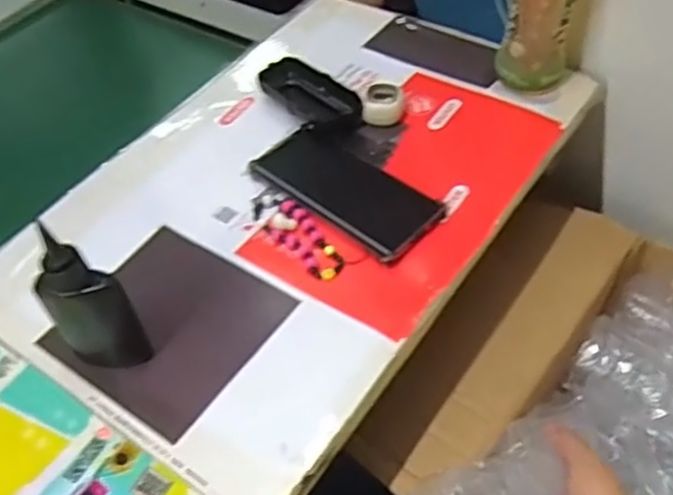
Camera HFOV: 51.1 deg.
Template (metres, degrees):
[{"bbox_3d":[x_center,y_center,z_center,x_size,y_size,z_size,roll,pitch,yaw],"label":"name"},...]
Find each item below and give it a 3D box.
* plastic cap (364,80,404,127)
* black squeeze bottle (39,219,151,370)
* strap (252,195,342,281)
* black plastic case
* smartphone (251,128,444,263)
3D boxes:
[{"bbox_3d":[0.045,-0.135,0.660,0.036,0.022,0.039,-3,49,3],"label":"plastic cap"},{"bbox_3d":[-0.168,0.034,0.470,0.056,0.134,0.024,0,49,5],"label":"black squeeze bottle"},{"bbox_3d":[-0.033,-0.013,0.575,0.036,0.007,0.104,-32,54,-21],"label":"strap"},{"bbox_3d":[-0.028,-0.143,0.674,0.048,0.026,0.104,-36,55,-24],"label":"black plastic case"},{"bbox_3d":[0.008,-0.054,0.606,0.081,0.011,0.169,-38,56,-25],"label":"smartphone"}]

